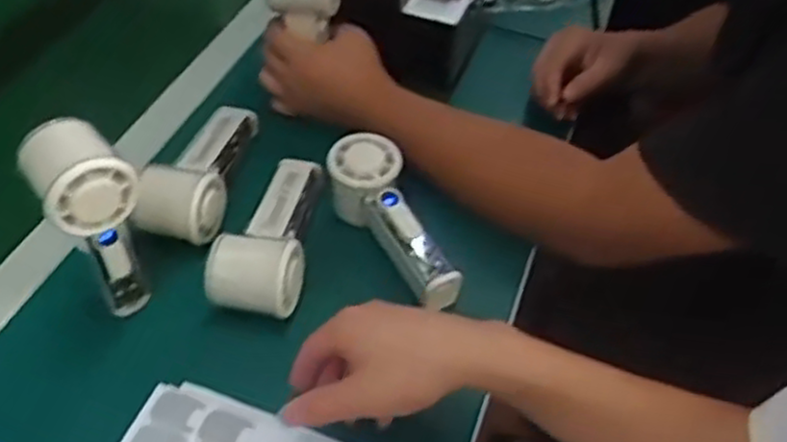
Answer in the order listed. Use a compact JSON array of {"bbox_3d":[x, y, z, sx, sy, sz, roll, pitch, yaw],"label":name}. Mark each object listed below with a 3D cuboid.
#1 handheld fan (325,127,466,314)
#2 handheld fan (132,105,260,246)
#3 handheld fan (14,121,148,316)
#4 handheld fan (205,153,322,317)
[{"bbox_3d":[-0.001,0.004,0.604,0.048,0.065,0.158,-25,68,-26],"label":"handheld fan"},{"bbox_3d":[-0.161,-0.048,0.643,0.061,0.050,0.157,13,48,4],"label":"handheld fan"},{"bbox_3d":[-0.211,0.003,0.524,0.058,0.153,0.063,-26,56,-28],"label":"handheld fan"},{"bbox_3d":[-0.097,0.005,0.597,0.069,0.050,0.149,10,48,1],"label":"handheld fan"}]

